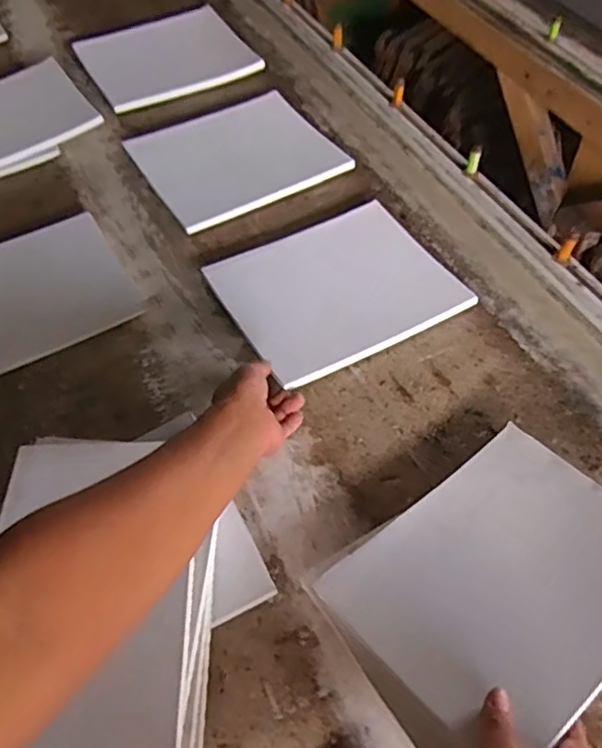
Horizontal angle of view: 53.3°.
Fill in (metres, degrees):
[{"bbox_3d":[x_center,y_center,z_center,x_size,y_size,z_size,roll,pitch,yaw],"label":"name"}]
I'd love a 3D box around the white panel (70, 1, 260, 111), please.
[{"bbox_3d":[-0.241,-0.579,1.092,0.279,0.031,0.242,-23,59,-12],"label":"white panel"}]

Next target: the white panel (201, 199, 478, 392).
[{"bbox_3d":[0.047,-0.105,0.754,0.265,0.023,0.203,-25,61,-12],"label":"white panel"}]

